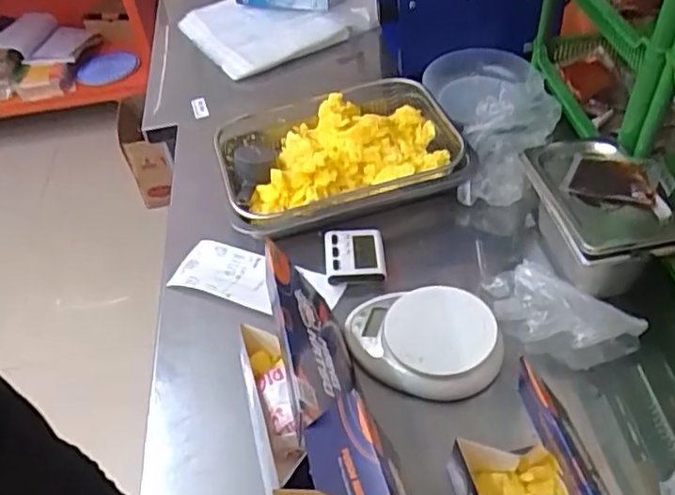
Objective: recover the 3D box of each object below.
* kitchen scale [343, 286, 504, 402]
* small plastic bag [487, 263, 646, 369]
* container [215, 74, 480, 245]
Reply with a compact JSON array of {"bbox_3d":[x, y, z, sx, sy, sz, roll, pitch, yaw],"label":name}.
[{"bbox_3d":[0.085,0.088,0.643,0.154,0.038,0.121,0,45,8],"label":"kitchen scale"},{"bbox_3d":[0.226,0.070,0.658,0.158,0.061,0.072,18,50,24],"label":"small plastic bag"},{"bbox_3d":[0.006,-0.121,0.826,0.312,0.054,0.215,-17,45,-9],"label":"container"}]

